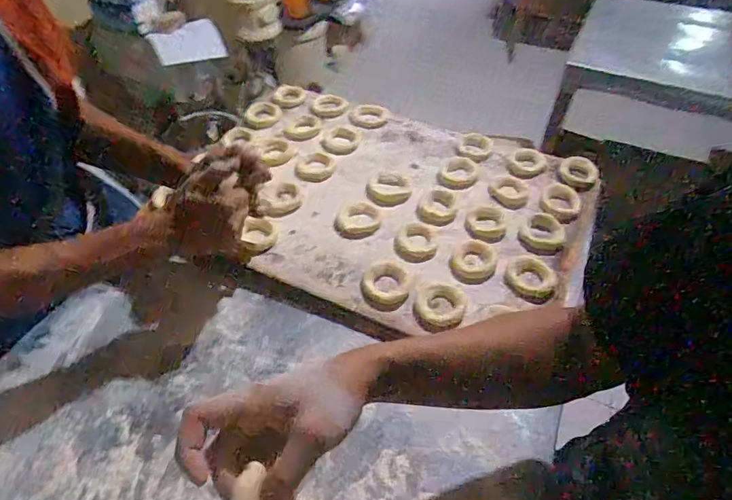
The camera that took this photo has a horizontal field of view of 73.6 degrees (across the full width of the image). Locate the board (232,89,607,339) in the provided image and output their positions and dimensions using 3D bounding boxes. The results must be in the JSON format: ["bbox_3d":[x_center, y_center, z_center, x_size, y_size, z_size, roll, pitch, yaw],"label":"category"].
[{"bbox_3d":[0.028,-0.095,0.797,0.610,0.029,0.445,19,53,17],"label":"board"}]

